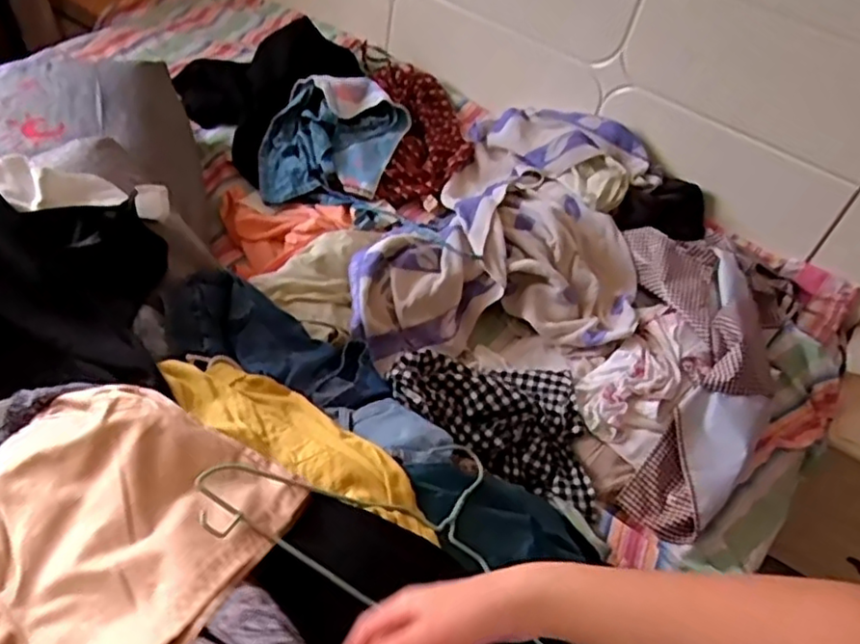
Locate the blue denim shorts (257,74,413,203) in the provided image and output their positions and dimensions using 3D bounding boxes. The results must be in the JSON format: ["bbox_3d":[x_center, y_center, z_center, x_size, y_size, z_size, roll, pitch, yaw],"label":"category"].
[{"bbox_3d":[-0.197,-0.371,1.297,0.251,0.096,0.317,16,49,6],"label":"blue denim shorts"}]

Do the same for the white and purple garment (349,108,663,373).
[{"bbox_3d":[0.176,-0.156,1.144,0.431,0.098,0.661,23,50,11],"label":"white and purple garment"}]

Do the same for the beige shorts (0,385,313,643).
[{"bbox_3d":[-0.301,0.205,0.553,0.284,0.108,0.315,22,50,11],"label":"beige shorts"}]

